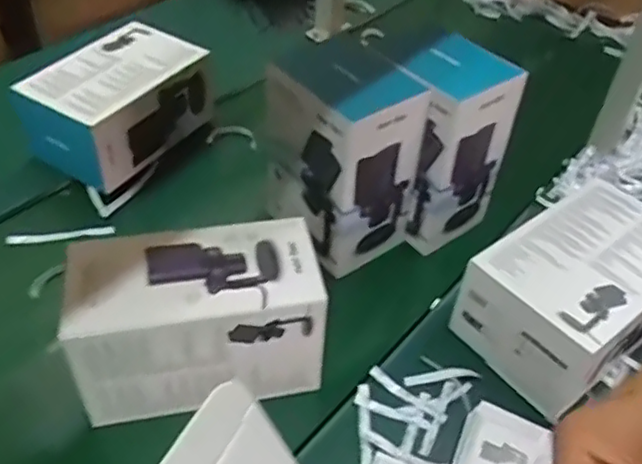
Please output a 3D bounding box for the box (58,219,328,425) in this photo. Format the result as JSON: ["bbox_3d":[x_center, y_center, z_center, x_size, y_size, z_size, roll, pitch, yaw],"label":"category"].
[{"bbox_3d":[-0.119,0.085,0.633,0.228,0.137,0.130,-8,46,-13],"label":"box"}]

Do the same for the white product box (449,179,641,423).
[{"bbox_3d":[0.286,0.063,0.715,0.228,0.120,0.153,-28,54,-29],"label":"white product box"}]

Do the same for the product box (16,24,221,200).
[{"bbox_3d":[-0.282,-0.183,0.913,0.150,0.117,0.227,27,49,20],"label":"product box"}]

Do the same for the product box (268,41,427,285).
[{"bbox_3d":[0.025,-0.079,0.772,0.124,0.232,0.143,-24,52,-27],"label":"product box"}]

